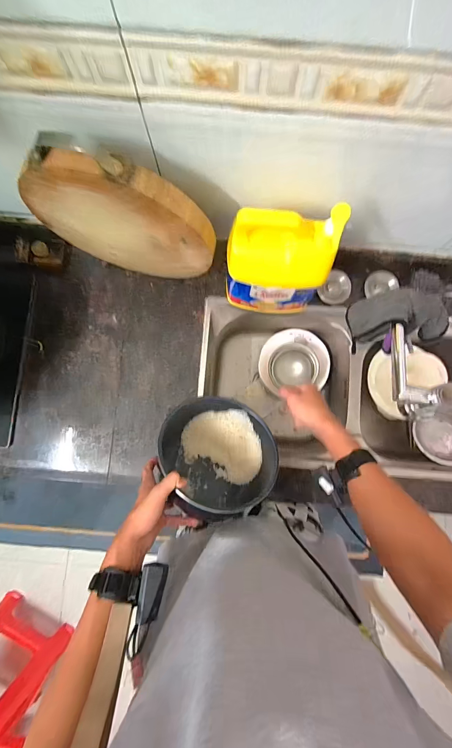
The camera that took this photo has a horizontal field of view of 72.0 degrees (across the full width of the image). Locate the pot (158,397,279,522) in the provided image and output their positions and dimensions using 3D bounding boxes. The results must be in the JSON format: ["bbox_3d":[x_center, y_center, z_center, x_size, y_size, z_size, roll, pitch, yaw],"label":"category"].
[{"bbox_3d":[-0.014,0.158,0.622,0.215,0.146,0.204,0,85,-1],"label":"pot"}]

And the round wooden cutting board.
[{"bbox_3d":[-0.187,-0.282,0.587,0.328,0.329,0.044,15,85,0],"label":"round wooden cutting board"}]

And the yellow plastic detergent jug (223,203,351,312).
[{"bbox_3d":[0.098,-0.206,0.604,0.185,0.280,0.095,-2,85,-1],"label":"yellow plastic detergent jug"}]

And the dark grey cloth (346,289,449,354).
[{"bbox_3d":[0.322,-0.100,0.573,0.148,0.123,0.067,10,85,0],"label":"dark grey cloth"}]

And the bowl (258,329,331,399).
[{"bbox_3d":[0.198,-0.042,0.895,0.200,0.057,0.180,-14,85,-2],"label":"bowl"}]

